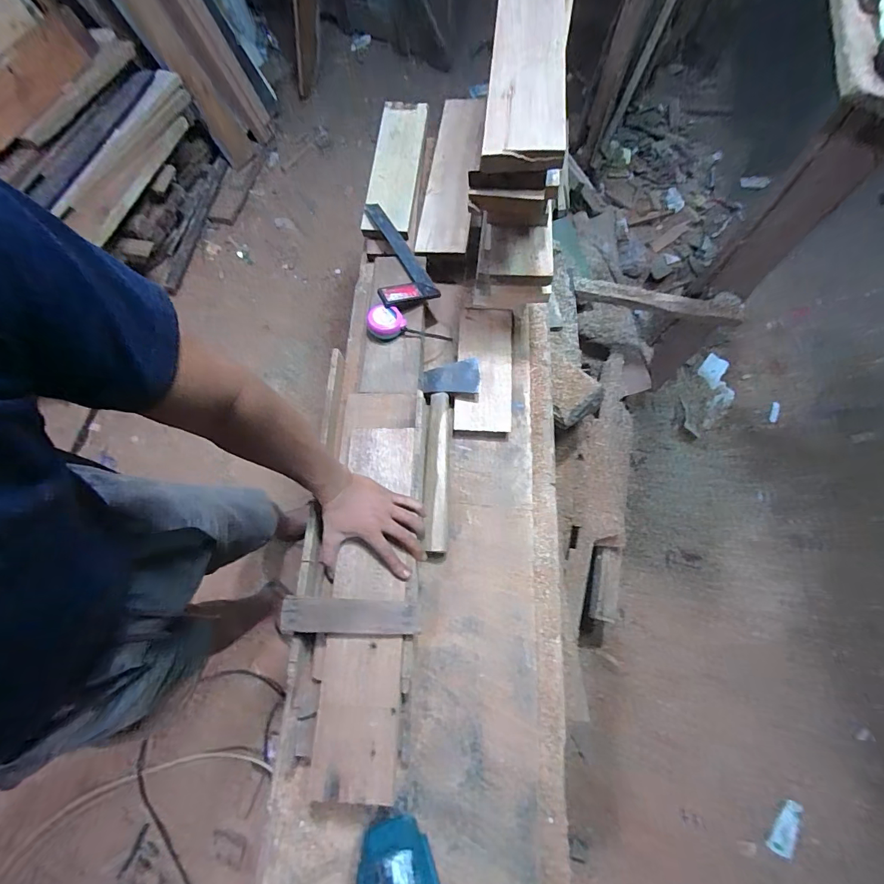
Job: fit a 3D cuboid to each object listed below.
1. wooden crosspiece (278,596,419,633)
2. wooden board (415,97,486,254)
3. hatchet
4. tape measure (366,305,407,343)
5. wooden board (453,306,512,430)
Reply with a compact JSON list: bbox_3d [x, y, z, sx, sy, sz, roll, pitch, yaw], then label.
[{"bbox_3d":[-0.125,0.238,0.585,0.187,0.008,0.044,2,71,2],"label":"wooden crosspiece"},{"bbox_3d":[0.026,-0.617,0.962,0.113,0.031,0.494,2,67,12],"label":"wooden board"},{"bbox_3d":[-0.001,0.013,0.754,0.105,0.047,0.356,7,71,3],"label":"hatchet"},{"bbox_3d":[-0.106,-0.222,0.800,0.070,0.030,0.067,-22,72,-6],"label":"tape measure"},{"bbox_3d":[0.082,-0.145,0.825,0.104,0.025,0.265,4,67,0],"label":"wooden board"}]

